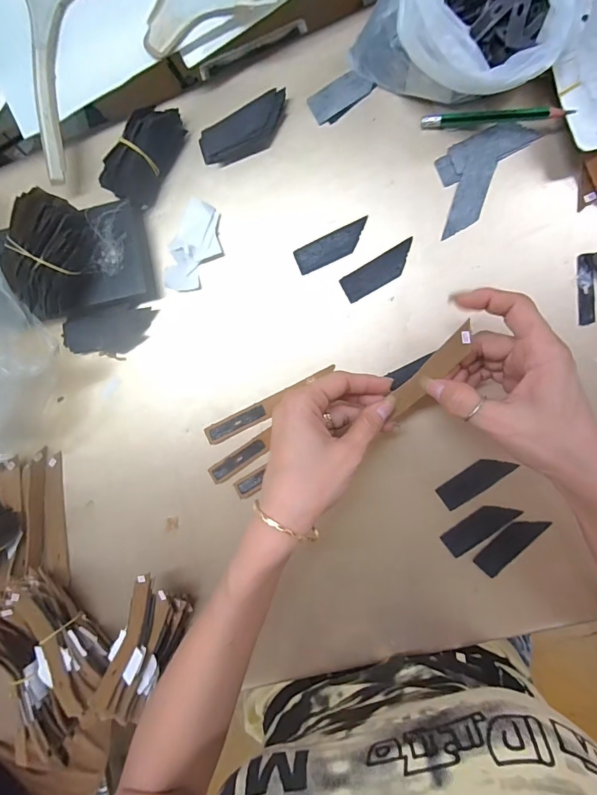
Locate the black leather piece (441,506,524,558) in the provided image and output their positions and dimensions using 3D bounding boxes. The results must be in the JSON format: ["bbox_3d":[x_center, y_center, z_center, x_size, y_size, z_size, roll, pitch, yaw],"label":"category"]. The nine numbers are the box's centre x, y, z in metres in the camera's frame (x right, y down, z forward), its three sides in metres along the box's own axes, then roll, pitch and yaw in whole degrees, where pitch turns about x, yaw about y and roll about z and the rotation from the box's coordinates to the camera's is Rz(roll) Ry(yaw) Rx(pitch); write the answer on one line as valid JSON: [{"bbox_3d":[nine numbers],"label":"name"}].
[{"bbox_3d":[0.151,0.108,0.339,0.063,0.004,0.023,-38,89,8],"label":"black leather piece"}]

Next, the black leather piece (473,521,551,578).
[{"bbox_3d":[0.175,0.121,0.336,0.023,0.004,0.063,44,92,7],"label":"black leather piece"}]

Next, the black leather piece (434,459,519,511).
[{"bbox_3d":[0.146,0.068,0.336,0.062,0.004,0.021,-39,89,8],"label":"black leather piece"}]

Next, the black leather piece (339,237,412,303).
[{"bbox_3d":[0.067,-0.103,0.334,0.063,0.004,0.022,-29,90,8],"label":"black leather piece"}]

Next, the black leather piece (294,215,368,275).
[{"bbox_3d":[0.028,-0.125,0.337,0.063,0.004,0.022,-23,91,8],"label":"black leather piece"}]

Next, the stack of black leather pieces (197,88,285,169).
[{"bbox_3d":[-0.045,-0.220,0.337,0.078,0.013,0.032,-20,91,8],"label":"stack of black leather pieces"}]

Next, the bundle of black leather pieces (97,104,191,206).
[{"bbox_3d":[-0.128,-0.201,0.335,0.034,0.031,0.079,32,97,4],"label":"bundle of black leather pieces"}]

